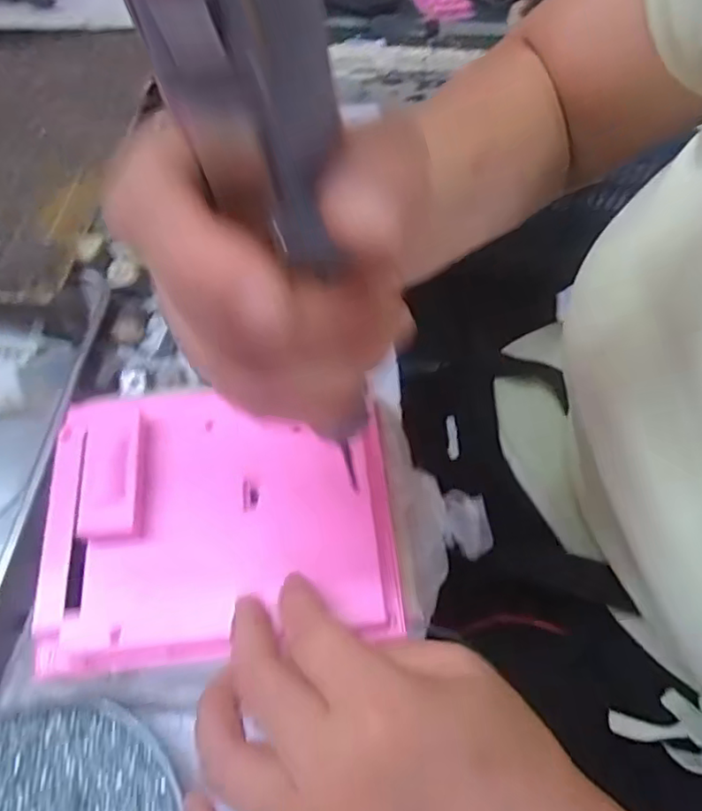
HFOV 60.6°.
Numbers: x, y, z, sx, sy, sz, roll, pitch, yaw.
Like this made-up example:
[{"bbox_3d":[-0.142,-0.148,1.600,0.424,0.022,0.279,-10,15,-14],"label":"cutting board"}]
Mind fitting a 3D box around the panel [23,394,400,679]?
[{"bbox_3d":[-0.059,0.049,0.280,0.156,0.022,0.122,-3,61,-6],"label":"panel"}]

